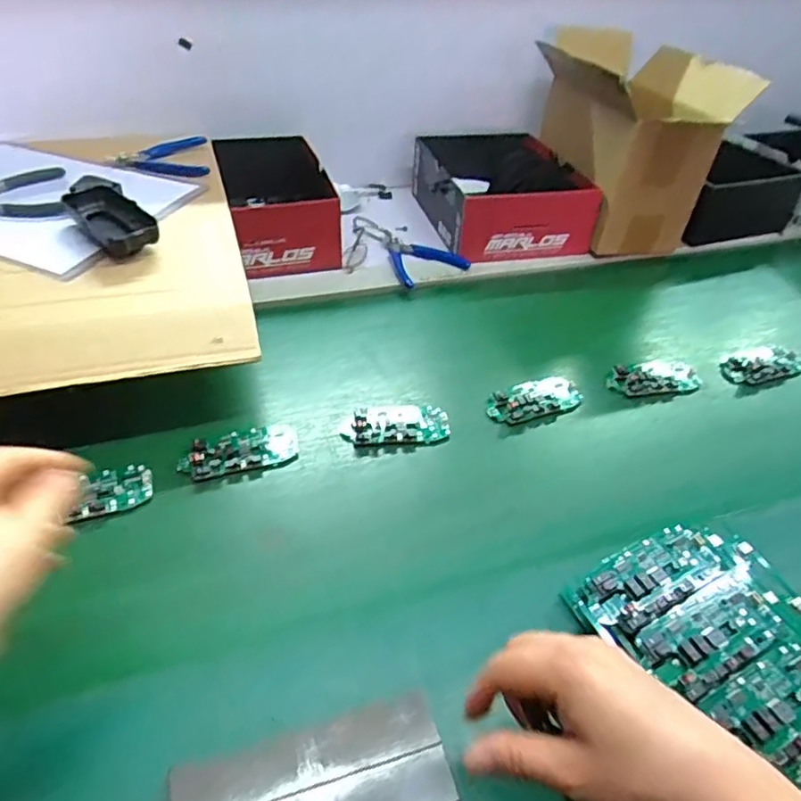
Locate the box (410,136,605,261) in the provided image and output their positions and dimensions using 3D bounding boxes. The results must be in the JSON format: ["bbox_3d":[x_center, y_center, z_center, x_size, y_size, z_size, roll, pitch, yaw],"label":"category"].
[{"bbox_3d":[0.143,-0.295,0.871,0.202,0.094,0.223,-6,41,-10],"label":"box"}]

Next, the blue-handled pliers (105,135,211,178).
[{"bbox_3d":[-0.293,-0.295,0.744,0.112,0.022,0.090,-16,45,-13],"label":"blue-handled pliers"}]

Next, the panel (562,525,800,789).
[{"bbox_3d":[0.224,0.168,0.389,0.147,0.028,0.191,-21,48,-16],"label":"panel"}]

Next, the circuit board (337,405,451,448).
[{"bbox_3d":[-0.006,0.022,0.575,0.099,0.013,0.050,-5,41,-10],"label":"circuit board"}]

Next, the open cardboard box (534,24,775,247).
[{"bbox_3d":[0.311,-0.347,0.849,0.162,0.213,0.243,-10,43,-6],"label":"open cardboard box"}]

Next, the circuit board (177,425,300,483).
[{"bbox_3d":[-0.141,0.045,0.536,0.099,0.019,0.046,-14,44,-20],"label":"circuit board"}]

